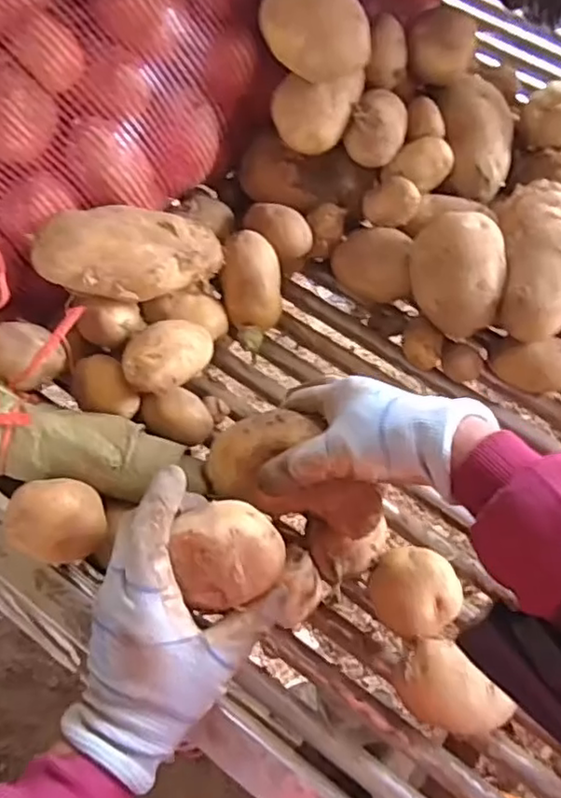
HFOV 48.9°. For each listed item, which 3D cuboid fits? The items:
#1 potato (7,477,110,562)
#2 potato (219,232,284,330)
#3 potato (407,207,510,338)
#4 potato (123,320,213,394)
[{"bbox_3d":[-0.143,0.077,0.391,0.054,0.041,0.049,-18,65,-8],"label":"potato"},{"bbox_3d":[-0.027,-0.099,0.514,0.044,0.077,0.041,-14,23,-22],"label":"potato"},{"bbox_3d":[0.140,-0.100,0.490,0.070,0.091,0.053,-10,21,11],"label":"potato"},{"bbox_3d":[-0.079,-0.033,0.444,0.069,0.032,0.041,-42,71,-17],"label":"potato"}]

